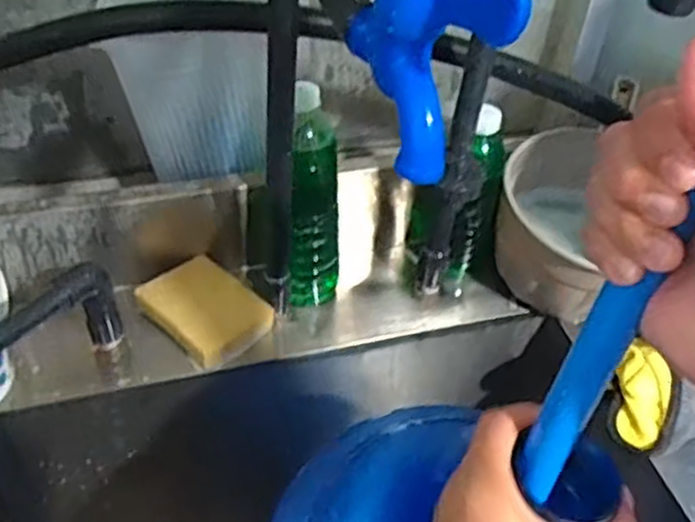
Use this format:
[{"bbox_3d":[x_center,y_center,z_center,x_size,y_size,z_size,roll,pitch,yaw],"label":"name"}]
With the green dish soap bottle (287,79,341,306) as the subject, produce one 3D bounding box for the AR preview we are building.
[{"bbox_3d":[-0.033,-0.041,0.639,0.058,0.187,0.046,-17,46,-23],"label":"green dish soap bottle"}]

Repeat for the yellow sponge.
[{"bbox_3d":[-0.125,0.042,0.645,0.100,0.028,0.076,33,49,27],"label":"yellow sponge"}]

